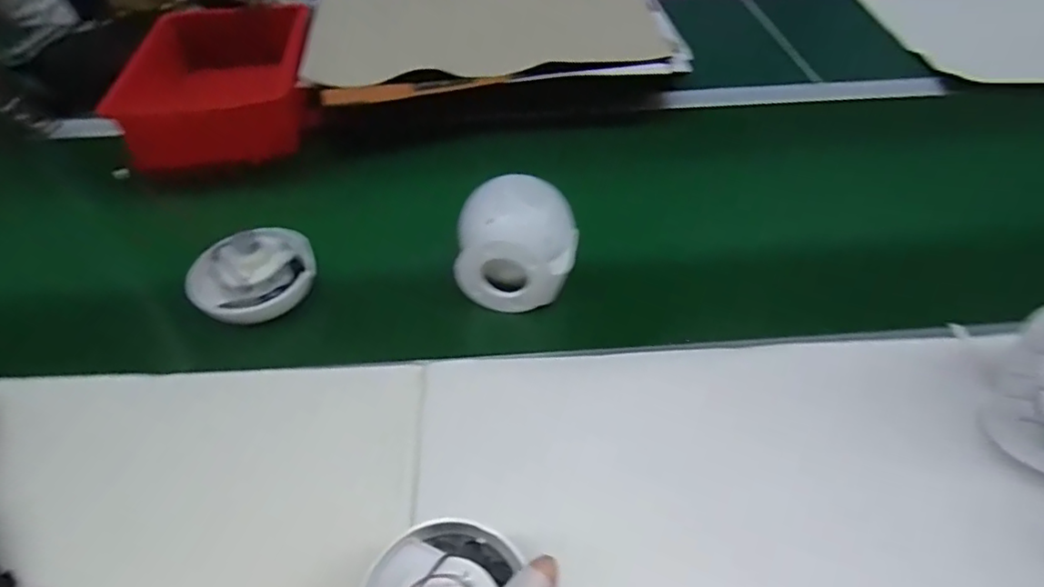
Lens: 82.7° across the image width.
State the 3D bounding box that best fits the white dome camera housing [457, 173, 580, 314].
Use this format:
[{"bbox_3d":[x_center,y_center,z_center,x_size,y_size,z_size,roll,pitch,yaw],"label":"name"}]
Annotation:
[{"bbox_3d":[-0.004,-0.047,0.556,0.107,0.092,0.082,1,43,0],"label":"white dome camera housing"}]

